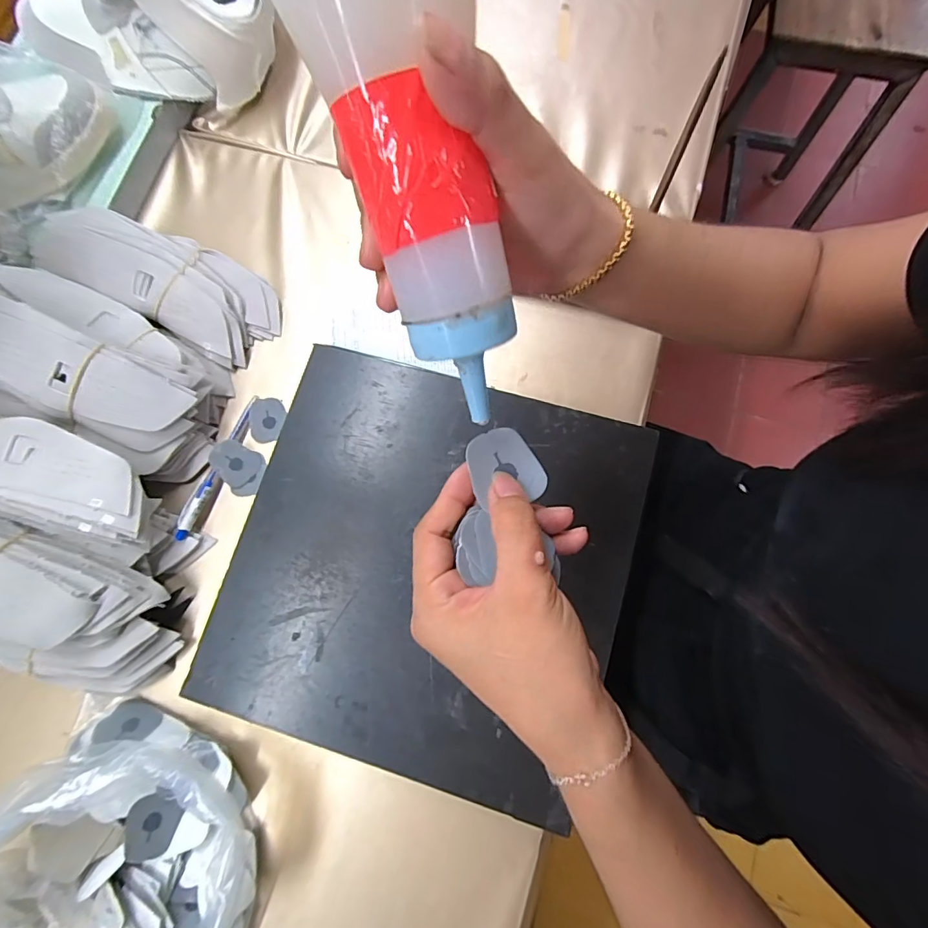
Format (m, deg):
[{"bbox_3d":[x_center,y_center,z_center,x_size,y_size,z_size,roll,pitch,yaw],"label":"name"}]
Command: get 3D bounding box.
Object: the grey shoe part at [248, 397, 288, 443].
[{"bbox_3d":[-0.178,-0.040,0.424,0.030,0.006,0.040,12,79,3],"label":"grey shoe part"}]

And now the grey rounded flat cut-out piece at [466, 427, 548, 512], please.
[{"bbox_3d":[0.019,0.000,0.225,0.034,0.004,0.036,-17,79,-3],"label":"grey rounded flat cut-out piece"}]

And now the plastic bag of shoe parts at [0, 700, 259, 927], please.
[{"bbox_3d":[-0.221,0.259,0.322,0.174,0.079,0.126,26,80,5],"label":"plastic bag of shoe parts"}]

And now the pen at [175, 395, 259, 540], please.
[{"bbox_3d":[-0.216,0.000,0.412,0.013,0.010,0.135,20,79,4],"label":"pen"}]

